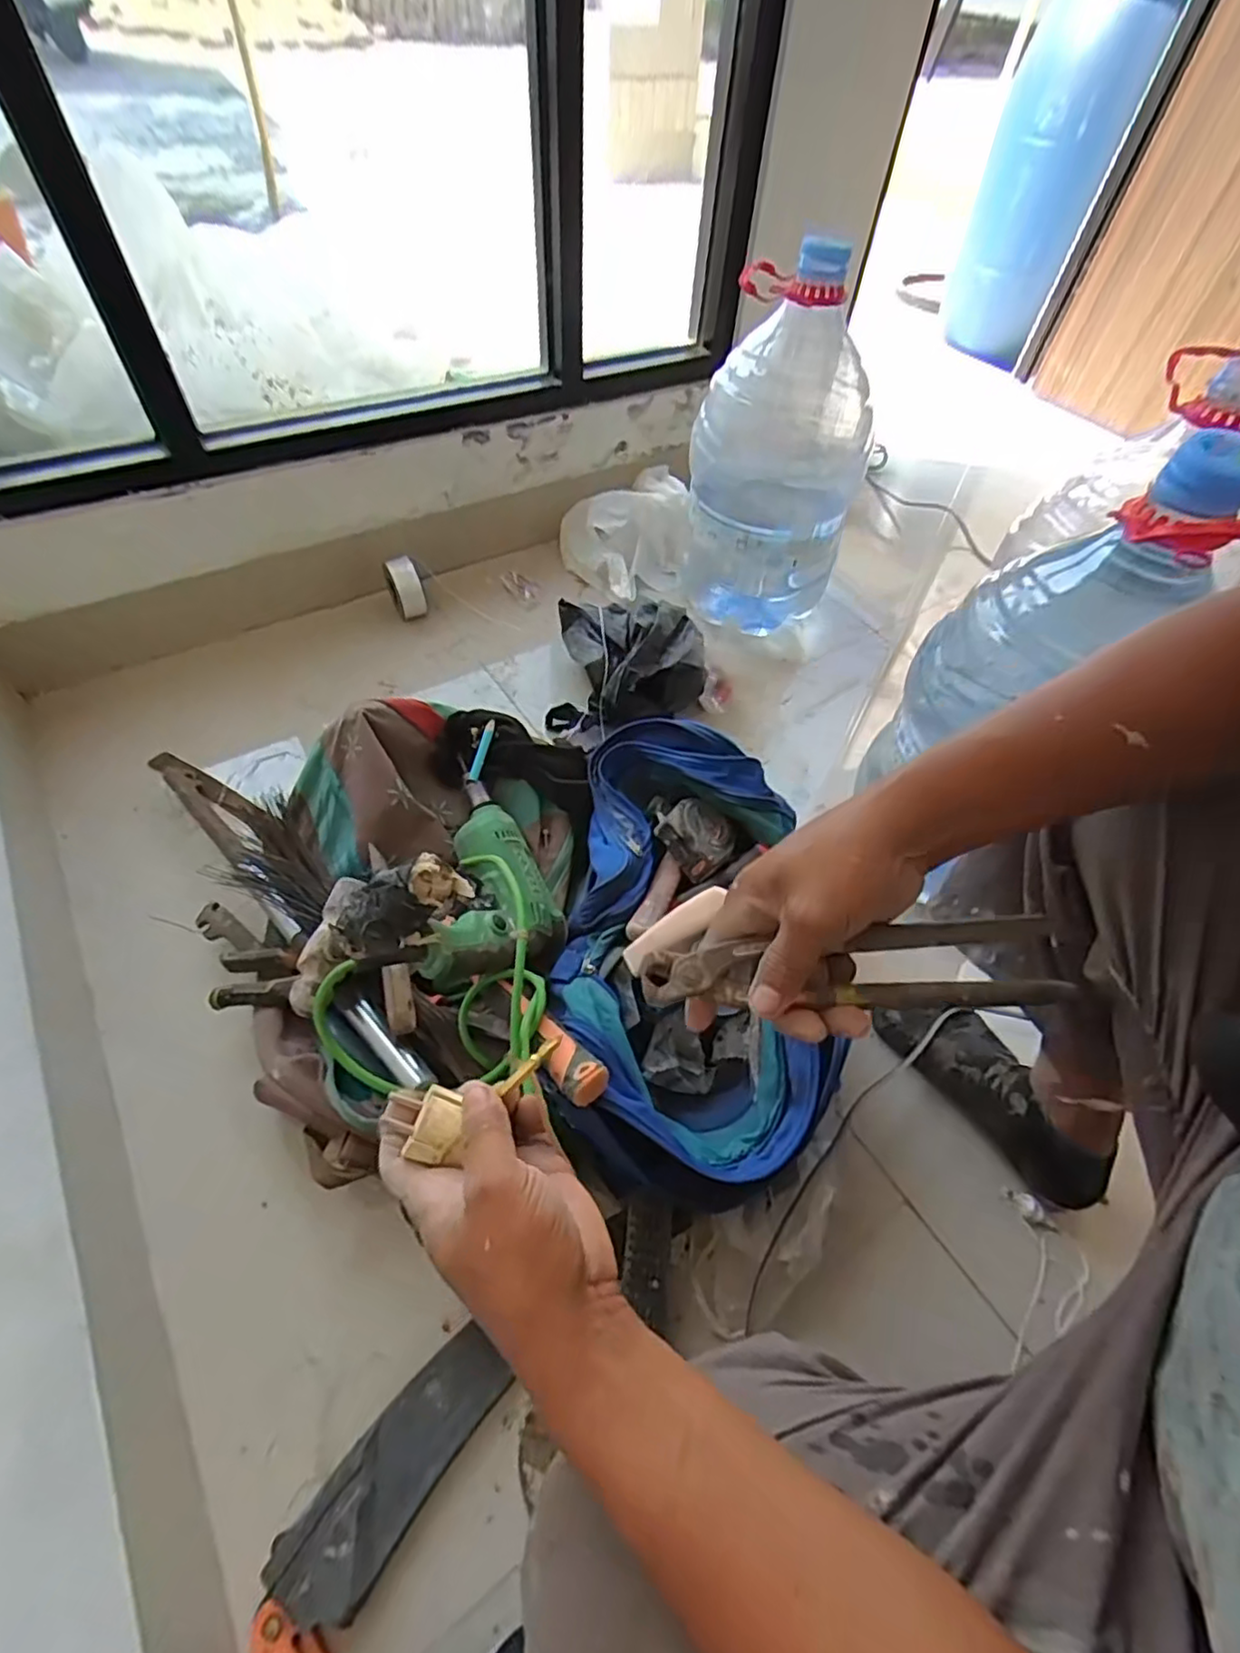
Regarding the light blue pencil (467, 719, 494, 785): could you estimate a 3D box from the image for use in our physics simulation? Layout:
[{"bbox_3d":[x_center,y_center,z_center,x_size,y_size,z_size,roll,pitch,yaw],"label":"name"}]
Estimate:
[{"bbox_3d":[-0.149,-0.081,0.713,0.013,0.009,0.072,16,82,8],"label":"light blue pencil"}]

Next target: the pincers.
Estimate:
[{"bbox_3d":[0.121,0.073,0.353,0.216,0.015,0.047,-1,54,3],"label":"pincers"}]

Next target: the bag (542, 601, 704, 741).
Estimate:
[{"bbox_3d":[0.010,-0.221,0.920,0.208,0.116,0.177,8,54,2],"label":"bag"}]

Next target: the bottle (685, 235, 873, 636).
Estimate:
[{"bbox_3d":[0.218,-0.498,0.926,0.223,0.457,0.180,16,55,7],"label":"bottle"}]

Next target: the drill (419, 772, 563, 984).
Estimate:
[{"bbox_3d":[-0.110,0.055,0.622,0.106,0.096,0.250,3,37,-2],"label":"drill"}]

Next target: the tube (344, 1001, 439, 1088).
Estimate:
[{"bbox_3d":[-0.197,0.186,0.564,0.109,0.022,0.020,38,60,22],"label":"tube"}]

